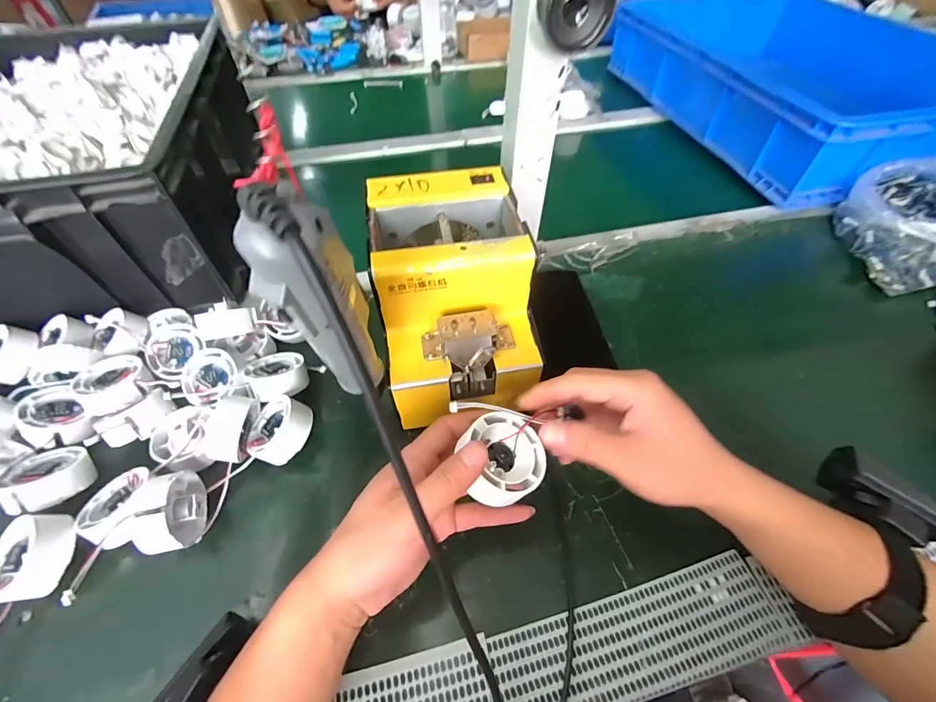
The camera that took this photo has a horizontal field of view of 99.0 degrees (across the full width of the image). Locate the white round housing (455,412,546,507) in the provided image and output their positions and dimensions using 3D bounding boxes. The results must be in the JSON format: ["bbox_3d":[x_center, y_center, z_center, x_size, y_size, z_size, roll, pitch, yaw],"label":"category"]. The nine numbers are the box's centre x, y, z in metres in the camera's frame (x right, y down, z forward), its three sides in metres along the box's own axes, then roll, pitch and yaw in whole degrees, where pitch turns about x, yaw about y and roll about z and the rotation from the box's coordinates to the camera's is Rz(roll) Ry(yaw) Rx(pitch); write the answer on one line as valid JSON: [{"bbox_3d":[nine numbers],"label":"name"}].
[{"bbox_3d":[0.024,0.065,0.252,0.051,0.019,0.053,1,56,-1],"label":"white round housing"}]

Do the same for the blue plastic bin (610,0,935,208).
[{"bbox_3d":[0.552,-0.487,0.703,0.385,0.112,0.590,-11,54,-8],"label":"blue plastic bin"}]

